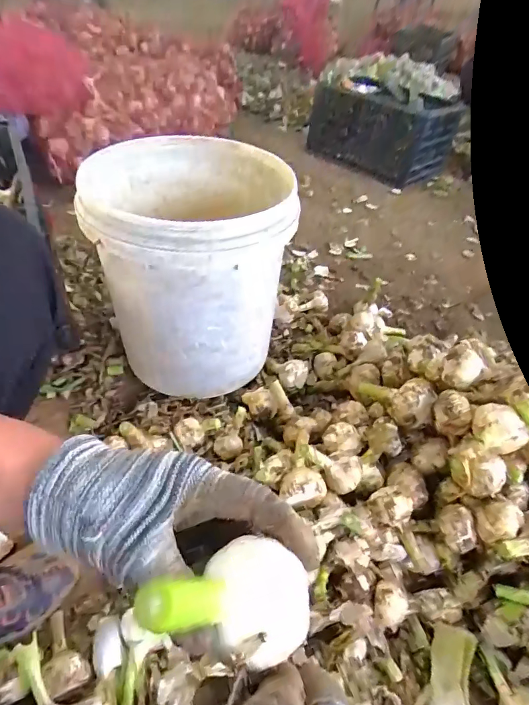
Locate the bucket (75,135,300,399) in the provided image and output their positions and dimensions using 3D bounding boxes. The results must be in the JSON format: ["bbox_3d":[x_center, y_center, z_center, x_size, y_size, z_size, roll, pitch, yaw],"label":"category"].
[{"bbox_3d":[-0.108,-0.136,0.667,0.255,0.298,0.293,3,46,-5],"label":"bucket"}]

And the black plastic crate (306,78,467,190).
[{"bbox_3d":[0.412,-0.787,1.457,0.462,0.235,0.248,35,52,24],"label":"black plastic crate"}]

